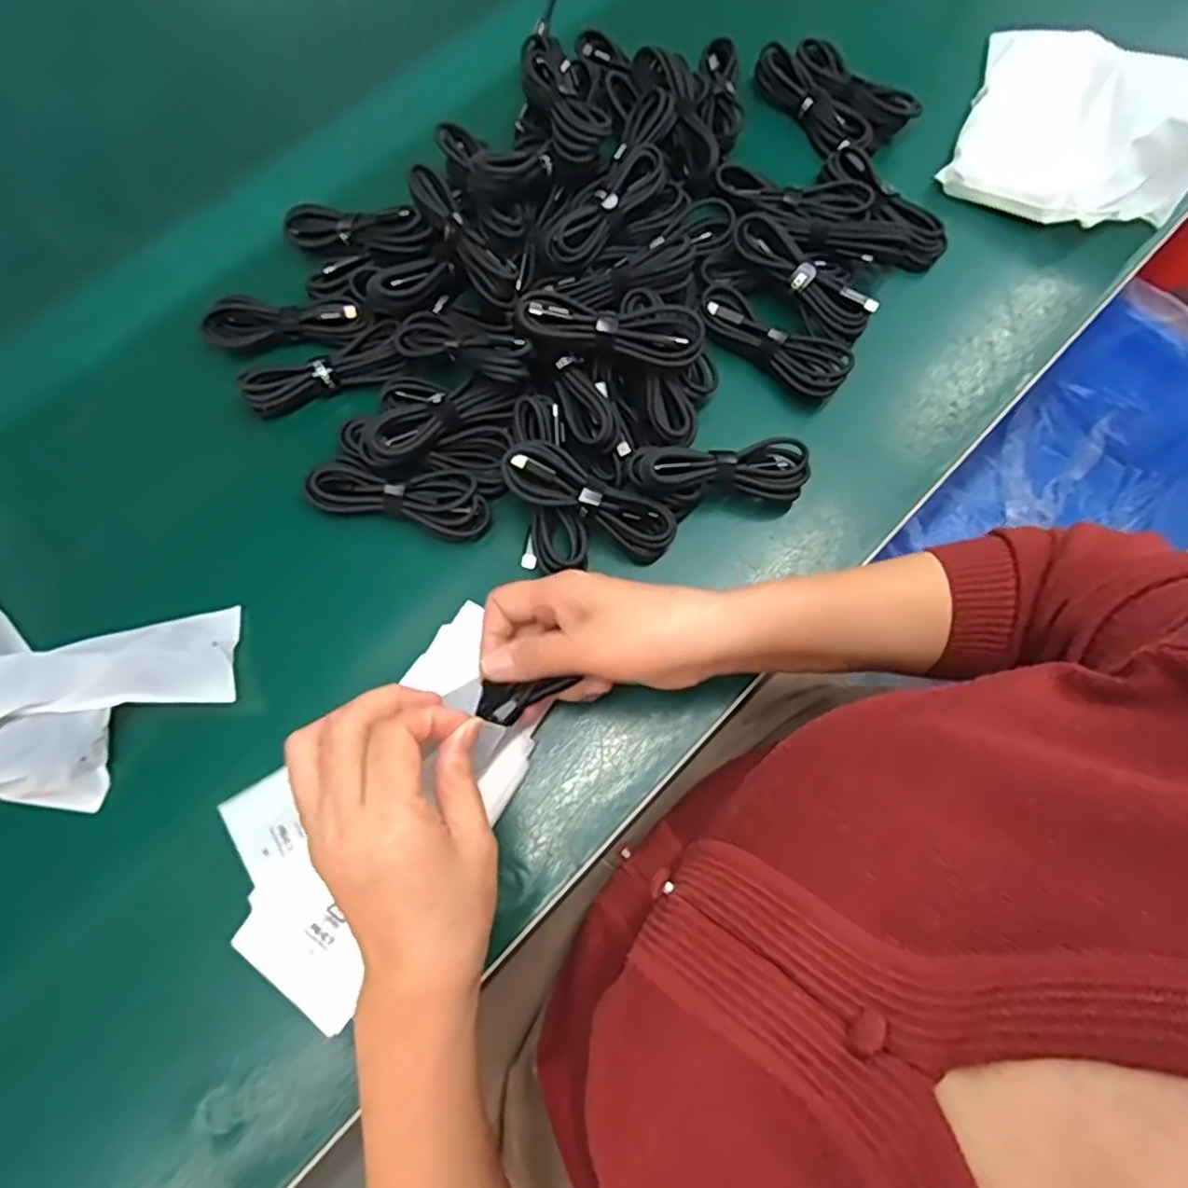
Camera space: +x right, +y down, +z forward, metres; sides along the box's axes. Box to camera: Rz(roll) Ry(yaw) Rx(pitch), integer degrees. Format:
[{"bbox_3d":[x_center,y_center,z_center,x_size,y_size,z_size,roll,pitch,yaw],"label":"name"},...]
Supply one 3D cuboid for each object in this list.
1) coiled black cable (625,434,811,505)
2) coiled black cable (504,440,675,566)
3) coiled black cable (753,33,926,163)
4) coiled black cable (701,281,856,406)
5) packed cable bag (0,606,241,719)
[{"bbox_3d":[0.079,-0.077,0.427,0.112,0.023,0.036,-3,73,-18],"label":"coiled black cable"},{"bbox_3d":[-0.002,-0.056,0.420,0.110,0.026,0.035,27,73,-14],"label":"coiled black cable"},{"bbox_3d":[0.185,-0.387,0.542,0.064,0.026,0.116,-41,78,-12],"label":"coiled black cable"},{"bbox_3d":[0.122,-0.173,0.475,0.108,0.023,0.041,37,76,9],"label":"coiled black cable"},{"bbox_3d":[-0.282,0.043,0.384,0.153,0.018,0.055,-7,71,-11],"label":"packed cable bag"}]

